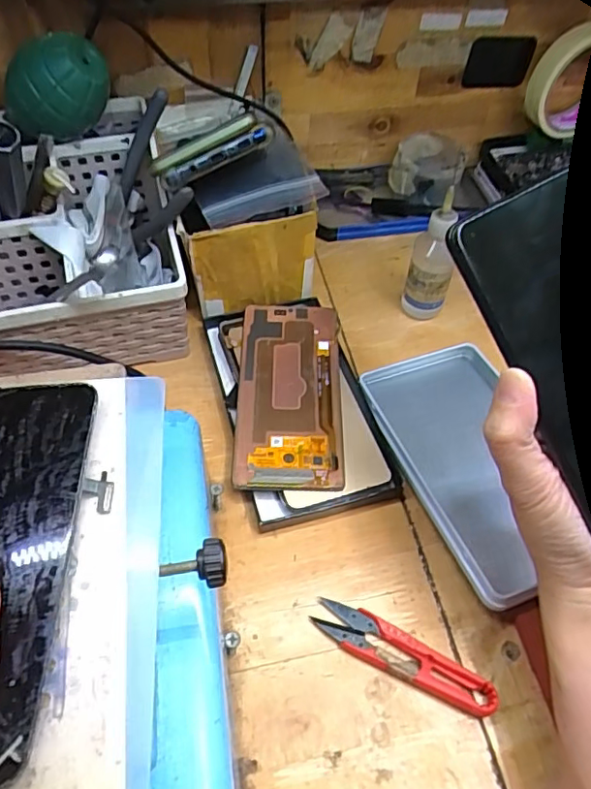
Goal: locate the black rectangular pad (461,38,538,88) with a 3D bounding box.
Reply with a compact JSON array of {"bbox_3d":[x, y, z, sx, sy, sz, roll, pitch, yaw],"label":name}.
[{"bbox_3d":[0.180,-0.292,0.495,0.056,0.044,0.010,-3,53,-4],"label":"black rectangular pad"}]

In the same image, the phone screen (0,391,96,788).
[{"bbox_3d":[-0.113,0.057,0.196,0.068,0.005,0.136,-3,55,-5],"label":"phone screen"}]

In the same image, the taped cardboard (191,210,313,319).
[{"bbox_3d":[-0.029,-0.095,0.423,0.090,0.081,0.012,-12,54,-11],"label":"taped cardboard"}]

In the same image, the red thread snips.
[{"bbox_3d":[0.058,0.141,0.304,0.100,0.008,0.024,22,55,15],"label":"red thread snips"}]

